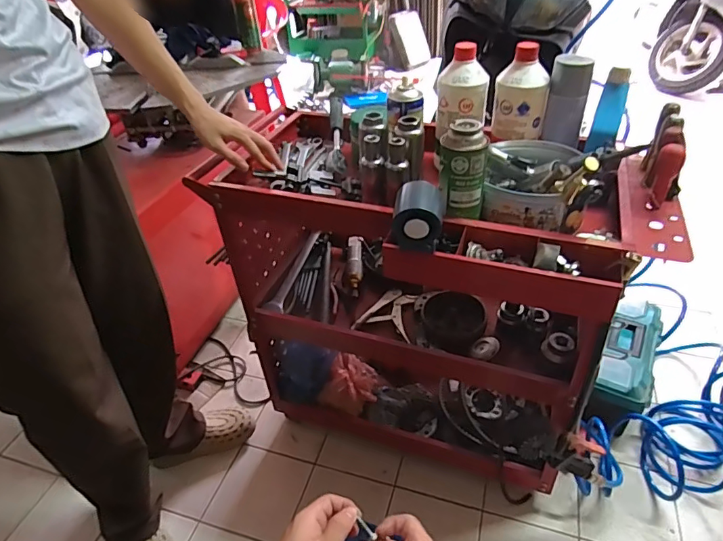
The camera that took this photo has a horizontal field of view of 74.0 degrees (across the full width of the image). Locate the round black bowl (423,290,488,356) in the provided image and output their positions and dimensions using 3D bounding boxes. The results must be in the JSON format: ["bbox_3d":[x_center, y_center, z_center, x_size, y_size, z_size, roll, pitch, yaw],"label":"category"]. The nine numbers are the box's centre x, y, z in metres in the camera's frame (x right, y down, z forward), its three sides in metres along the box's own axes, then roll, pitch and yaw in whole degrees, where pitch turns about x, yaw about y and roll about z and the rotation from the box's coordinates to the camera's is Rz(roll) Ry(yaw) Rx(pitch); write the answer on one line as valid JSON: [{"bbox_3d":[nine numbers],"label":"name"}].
[{"bbox_3d":[0.187,0.106,0.984,0.130,0.047,0.151,10,41,16],"label":"round black bowl"}]

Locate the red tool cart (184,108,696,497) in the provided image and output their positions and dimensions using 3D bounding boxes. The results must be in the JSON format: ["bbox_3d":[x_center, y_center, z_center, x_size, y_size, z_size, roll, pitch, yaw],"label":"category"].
[{"bbox_3d":[0.109,0.068,0.962,0.738,0.723,0.417,17,44,23],"label":"red tool cart"}]

